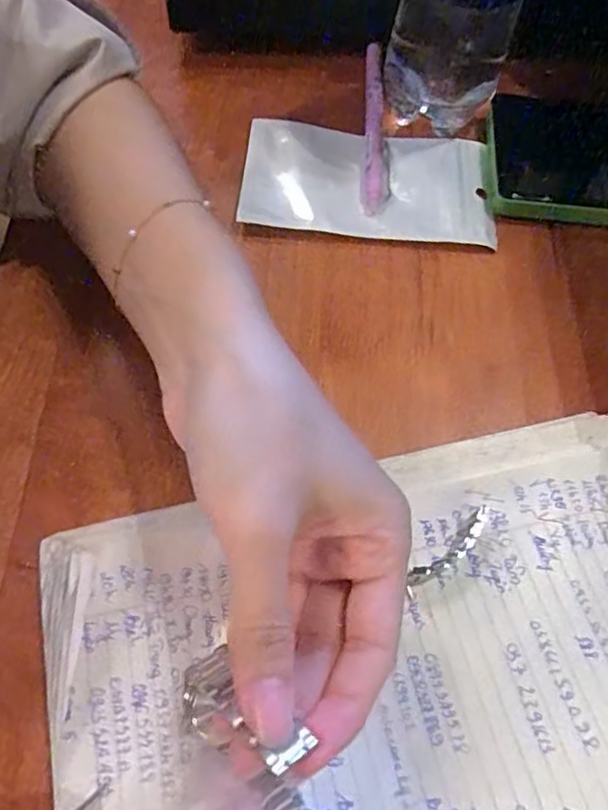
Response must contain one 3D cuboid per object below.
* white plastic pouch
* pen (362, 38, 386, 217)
[{"bbox_3d":[0.035,-0.124,0.330,0.134,0.010,0.079,6,64,0],"label":"white plastic pouch"},{"bbox_3d":[0.040,-0.162,0.346,0.012,0.014,0.125,2,64,-2],"label":"pen"}]

